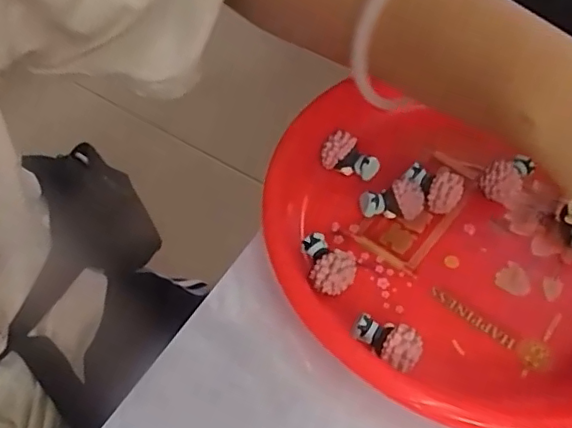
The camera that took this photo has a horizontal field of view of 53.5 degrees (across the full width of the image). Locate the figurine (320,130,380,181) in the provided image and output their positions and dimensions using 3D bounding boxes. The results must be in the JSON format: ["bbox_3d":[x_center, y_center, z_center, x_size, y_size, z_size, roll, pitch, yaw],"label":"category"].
[{"bbox_3d":[0.033,-0.029,0.289,0.029,0.015,0.016,20,59,12],"label":"figurine"}]

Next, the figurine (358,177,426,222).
[{"bbox_3d":[0.052,-0.004,0.275,0.029,0.017,0.016,-11,57,-8],"label":"figurine"}]

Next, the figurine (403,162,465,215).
[{"bbox_3d":[0.071,-0.011,0.278,0.028,0.020,0.015,23,59,14],"label":"figurine"}]

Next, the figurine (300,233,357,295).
[{"bbox_3d":[0.019,0.023,0.255,0.020,0.019,0.027,-9,57,-7],"label":"figurine"}]

